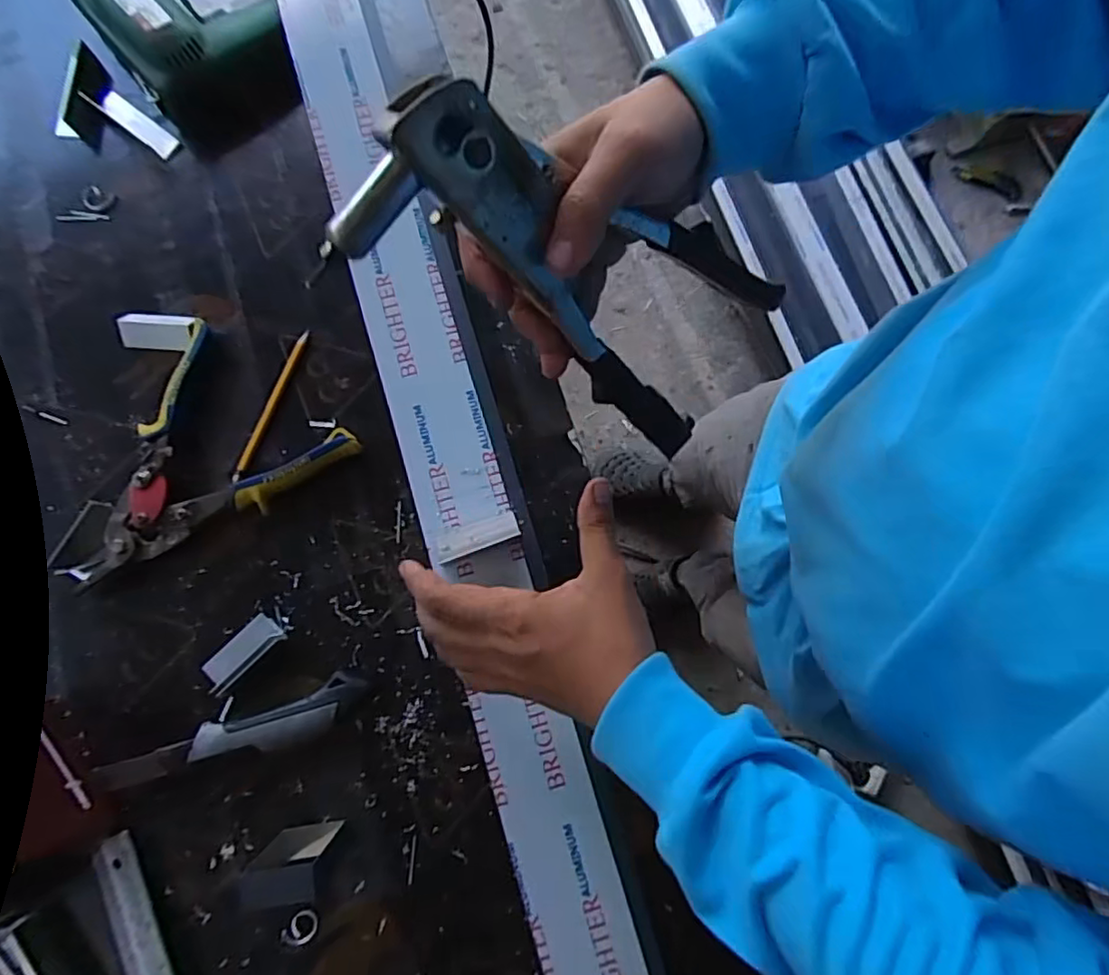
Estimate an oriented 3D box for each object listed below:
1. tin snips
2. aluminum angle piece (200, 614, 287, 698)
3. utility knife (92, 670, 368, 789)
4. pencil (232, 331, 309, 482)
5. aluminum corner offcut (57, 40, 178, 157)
[{"bbox_3d":[-0.298,-0.041,0.506,0.229,0.026,0.165,-31,81,-6],"label":"tin snips"},{"bbox_3d":[-0.239,0.125,0.479,0.027,0.017,0.060,44,81,7],"label":"aluminum angle piece"},{"bbox_3d":[-0.233,0.187,0.465,0.189,0.023,0.037,-20,80,-5],"label":"utility knife"},{"bbox_3d":[-0.237,-0.069,0.521,0.011,0.009,0.134,19,79,3],"label":"pencil"},{"bbox_3d":[-0.409,-0.335,0.564,0.068,0.022,0.138,-44,82,-8],"label":"aluminum corner offcut"}]

